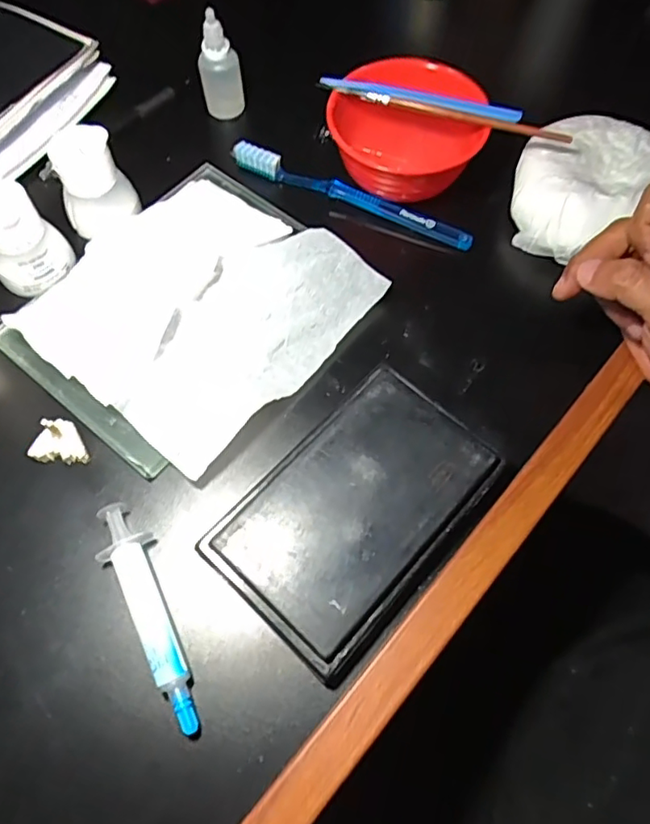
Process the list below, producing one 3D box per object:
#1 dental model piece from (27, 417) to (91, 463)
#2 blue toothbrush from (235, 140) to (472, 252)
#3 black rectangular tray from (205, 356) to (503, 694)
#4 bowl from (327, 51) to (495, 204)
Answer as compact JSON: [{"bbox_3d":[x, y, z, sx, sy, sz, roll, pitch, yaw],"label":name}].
[{"bbox_3d":[-0.154,0.018,0.341,0.032,0.010,0.026,16,66,7],"label":"dental model piece"},{"bbox_3d":[0.018,-0.160,0.426,0.188,0.022,0.011,23,68,10],"label":"blue toothbrush"},{"bbox_3d":[0.019,0.054,0.322,0.097,0.021,0.152,41,72,17],"label":"black rectangular tray"},{"bbox_3d":[0.058,-0.195,0.421,0.106,0.059,0.103,0,65,0],"label":"bowl"}]

